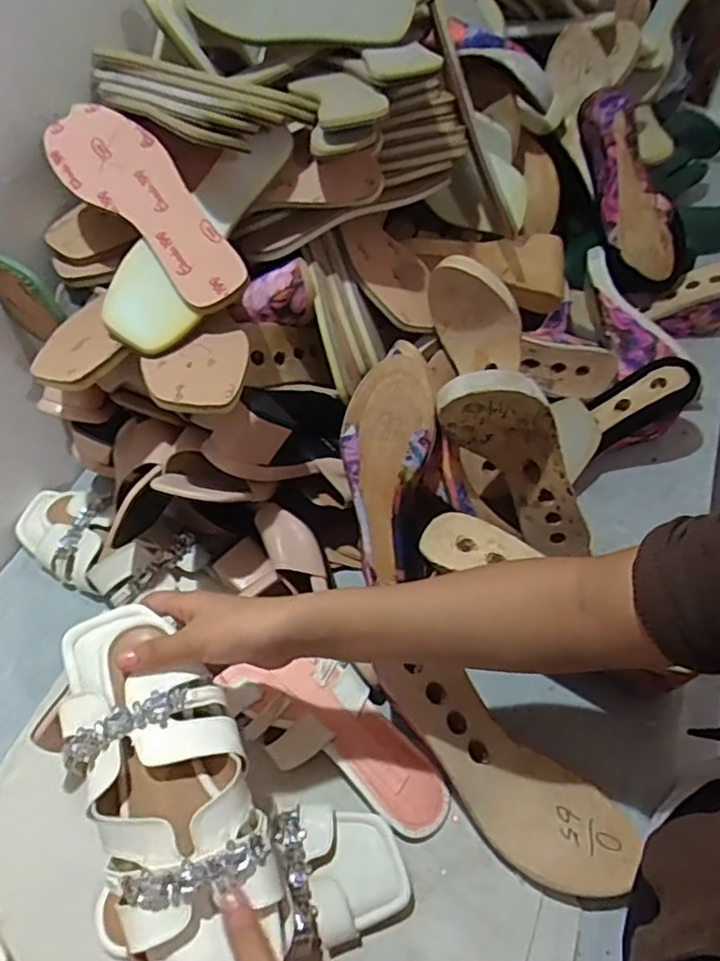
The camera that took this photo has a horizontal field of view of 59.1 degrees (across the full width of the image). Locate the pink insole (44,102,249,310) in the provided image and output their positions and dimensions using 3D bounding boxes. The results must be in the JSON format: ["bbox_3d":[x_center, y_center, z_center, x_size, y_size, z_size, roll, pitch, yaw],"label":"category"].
[{"bbox_3d":[-0.183,-0.244,0.549,0.237,0.008,0.078,44,82,10],"label":"pink insole"}]

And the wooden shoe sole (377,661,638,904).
[{"bbox_3d":[0.107,0.225,0.494,0.218,0.041,0.081,41,65,10],"label":"wooden shoe sole"}]

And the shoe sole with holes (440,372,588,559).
[{"bbox_3d":[0.144,-0.015,0.579,0.082,0.236,0.056,-7,45,40],"label":"shoe sole with holes"}]

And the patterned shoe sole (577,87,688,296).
[{"bbox_3d":[0.324,-0.344,0.766,0.090,0.241,0.083,-29,15,-16],"label":"patterned shoe sole"}]

